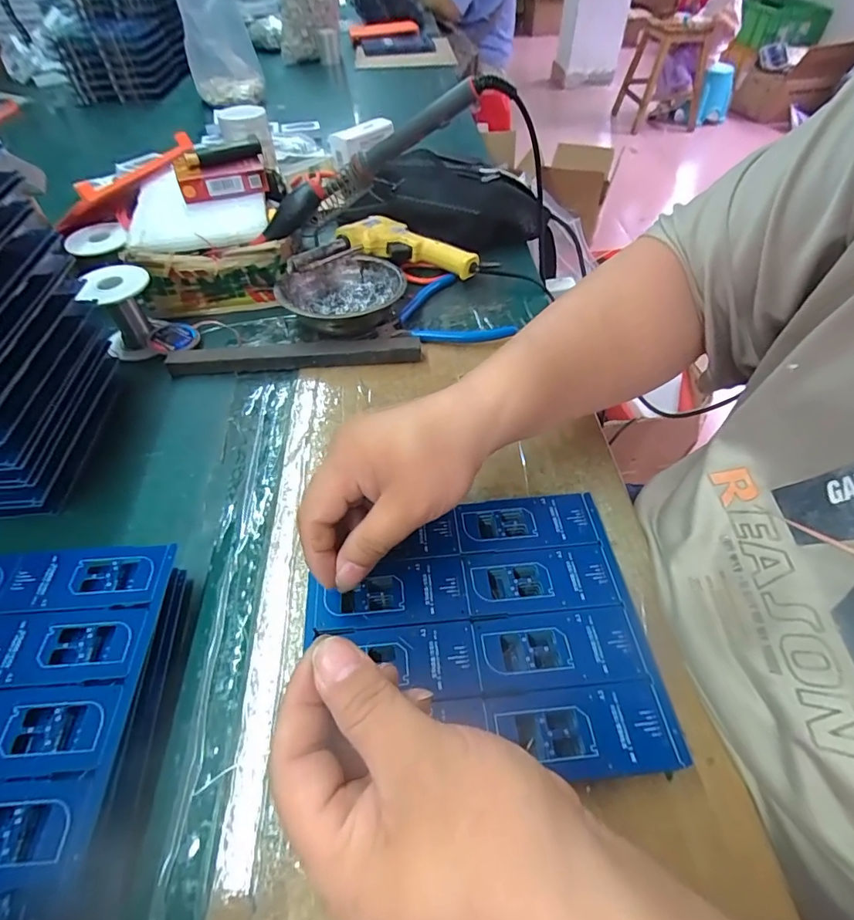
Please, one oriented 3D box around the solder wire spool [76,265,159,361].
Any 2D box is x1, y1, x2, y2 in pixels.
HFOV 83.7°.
[{"bbox_3d":[-0.287,-0.139,0.459,0.062,0.072,0.066,-24,54,-17],"label":"solder wire spool"}]

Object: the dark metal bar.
[{"bbox_3d":[-0.124,-0.099,0.448,0.232,0.021,0.028,-3,50,-1],"label":"dark metal bar"}]

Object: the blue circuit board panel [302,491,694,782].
[{"bbox_3d":[0.027,0.093,0.278,0.188,0.005,0.157,-5,50,-2],"label":"blue circuit board panel"}]

